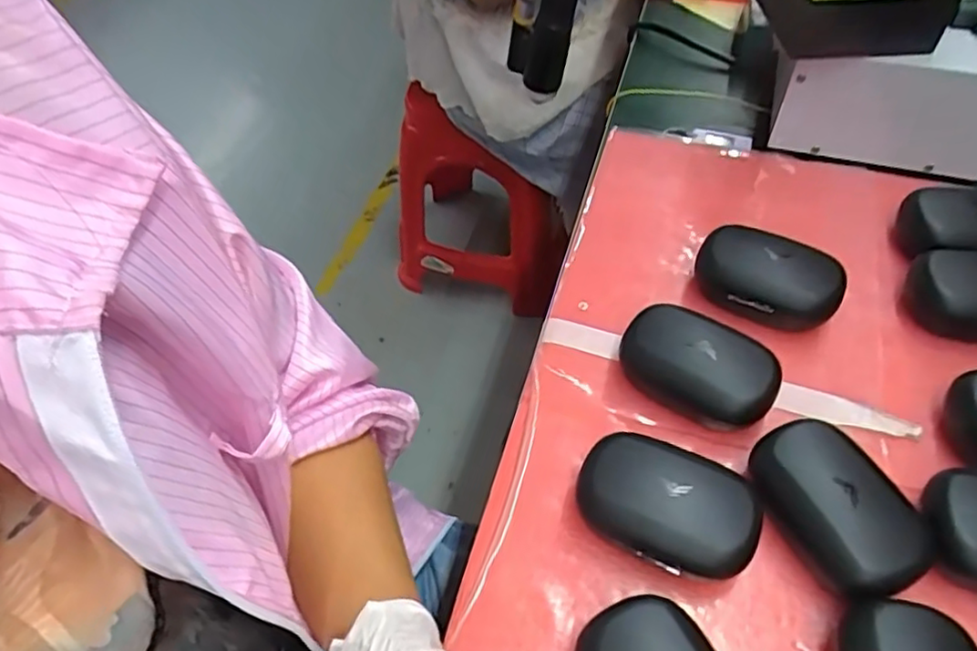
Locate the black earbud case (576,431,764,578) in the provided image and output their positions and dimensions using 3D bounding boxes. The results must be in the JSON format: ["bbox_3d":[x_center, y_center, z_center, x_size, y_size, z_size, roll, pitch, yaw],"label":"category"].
[{"bbox_3d":[0.088,0.091,0.327,0.085,0.037,0.054,17,55,16],"label":"black earbud case"}]

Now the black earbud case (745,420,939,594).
[{"bbox_3d":[0.172,0.088,0.323,0.053,0.039,0.083,-23,54,-14],"label":"black earbud case"}]

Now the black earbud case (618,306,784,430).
[{"bbox_3d":[0.120,0.024,0.378,0.087,0.040,0.053,30,59,24],"label":"black earbud case"}]

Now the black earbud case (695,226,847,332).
[{"bbox_3d":[0.176,-0.031,0.412,0.085,0.031,0.052,25,57,21],"label":"black earbud case"}]

